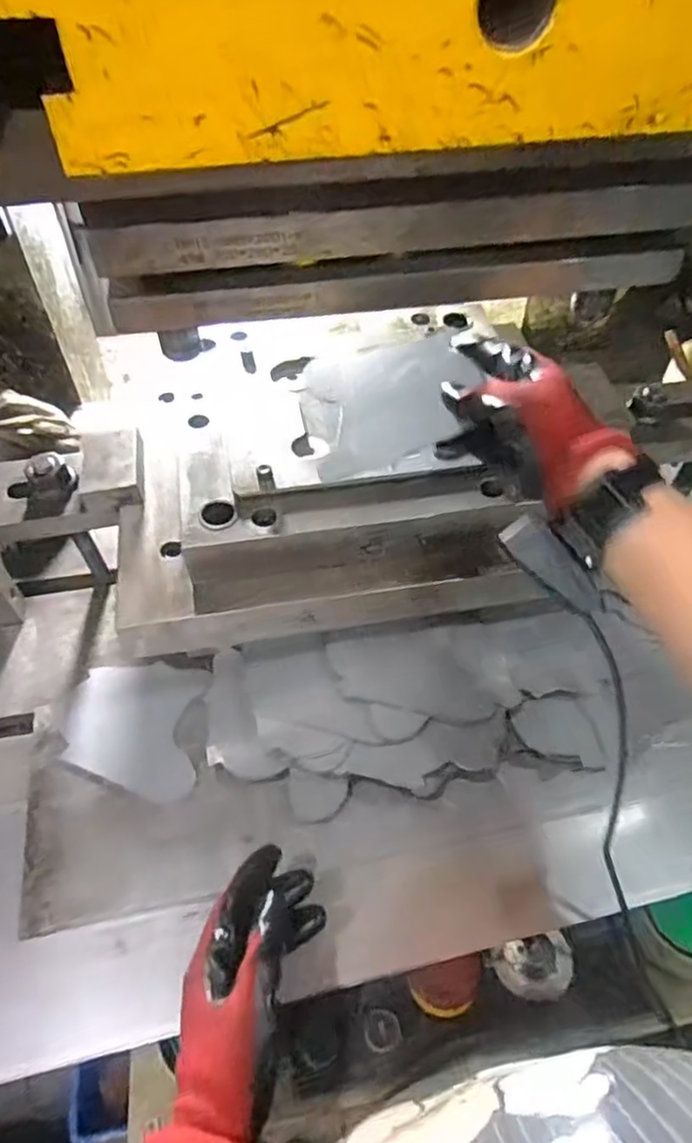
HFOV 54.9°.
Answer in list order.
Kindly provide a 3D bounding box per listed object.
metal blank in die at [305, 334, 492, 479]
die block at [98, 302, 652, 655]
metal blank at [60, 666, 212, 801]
[{"bbox_3d":[0.034,-0.137,0.522,0.124,0.006,0.116,-18,60,17],"label":"metal blank in die"},{"bbox_3d":[-0.021,-0.104,0.613,0.354,0.094,0.315,-8,54,-6],"label":"die block"},{"bbox_3d":[-0.199,0.145,0.624,0.126,0.008,0.128,2,54,2],"label":"metal blank"}]

